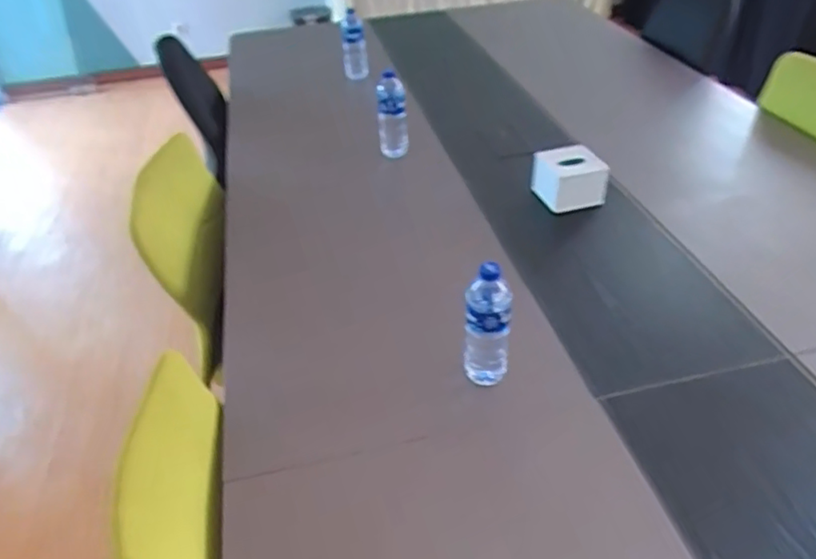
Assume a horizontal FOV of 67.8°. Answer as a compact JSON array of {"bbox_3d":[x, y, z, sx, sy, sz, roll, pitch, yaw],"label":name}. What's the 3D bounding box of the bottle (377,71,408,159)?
[{"bbox_3d":[-0.039,-0.407,1.550,0.074,0.218,0.080,0,39,2],"label":"bottle"}]

